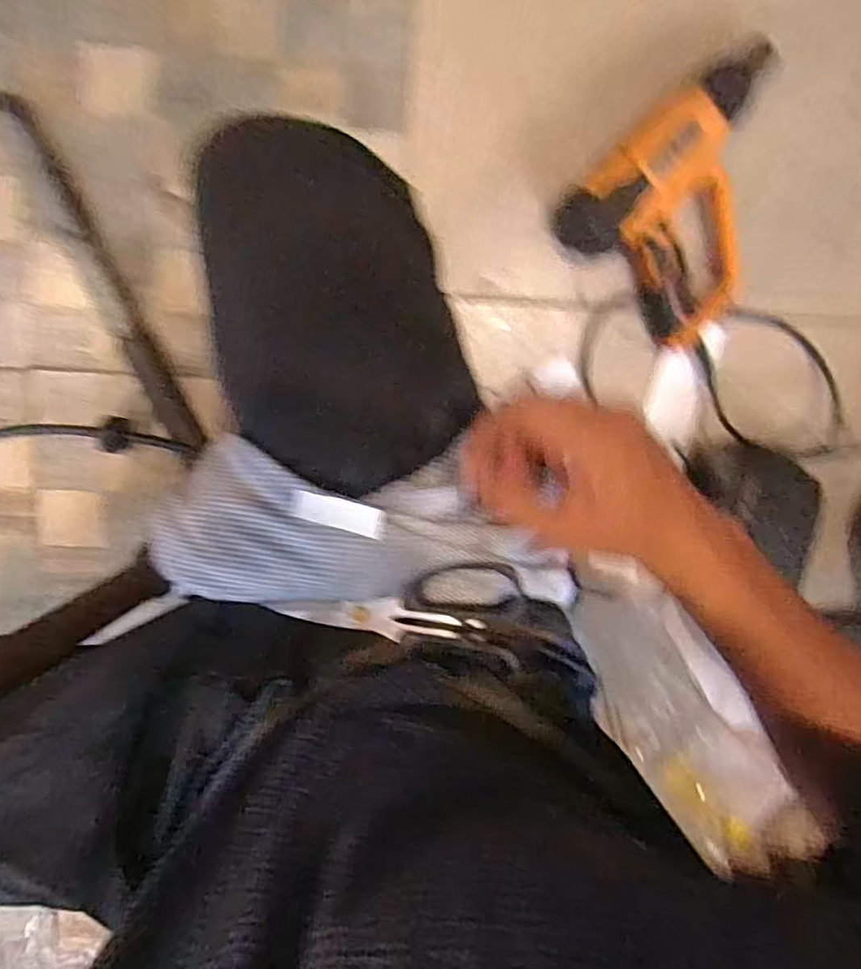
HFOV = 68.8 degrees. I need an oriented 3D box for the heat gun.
[{"bbox_3d":[0.285,-0.291,0.639,0.253,0.085,0.205,-41,98,4],"label":"heat gun"}]

